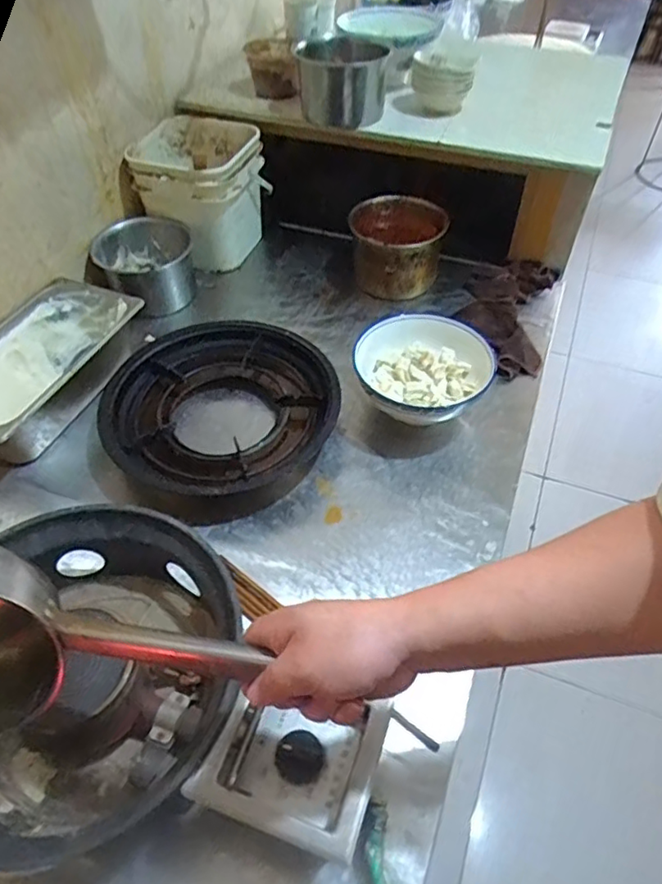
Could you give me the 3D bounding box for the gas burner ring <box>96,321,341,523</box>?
[{"bbox_3d":[-0.162,-0.048,0.867,0.301,0.065,0.292,-1,50,2],"label":"gas burner ring"}]

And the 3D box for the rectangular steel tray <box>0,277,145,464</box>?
[{"bbox_3d":[-0.432,-0.112,0.902,0.161,0.092,0.322,16,53,16],"label":"rectangular steel tray"}]

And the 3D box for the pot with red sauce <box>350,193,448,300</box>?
[{"bbox_3d":[0.122,-0.362,1.102,0.166,0.116,0.157,-1,50,2],"label":"pot with red sauce"}]

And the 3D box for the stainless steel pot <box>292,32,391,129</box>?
[{"bbox_3d":[0.024,-0.645,1.069,0.147,0.116,0.188,4,50,6],"label":"stainless steel pot"}]

